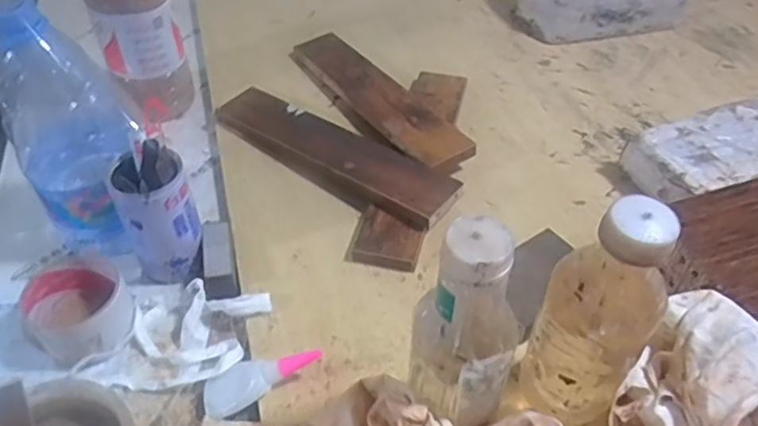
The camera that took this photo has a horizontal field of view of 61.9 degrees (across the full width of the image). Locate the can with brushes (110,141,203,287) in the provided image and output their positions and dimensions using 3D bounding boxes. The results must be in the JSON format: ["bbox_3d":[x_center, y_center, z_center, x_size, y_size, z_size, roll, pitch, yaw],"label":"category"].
[{"bbox_3d":[-0.194,-0.002,0.560,0.061,0.124,0.056,0,45,0],"label":"can with brushes"}]

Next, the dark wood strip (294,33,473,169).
[{"bbox_3d":[0.001,-0.141,0.752,0.065,0.021,0.311,-31,49,-17],"label":"dark wood strip"}]

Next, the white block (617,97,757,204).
[{"bbox_3d":[0.373,-0.058,0.662,0.213,0.065,0.101,-15,47,-14],"label":"white block"}]

